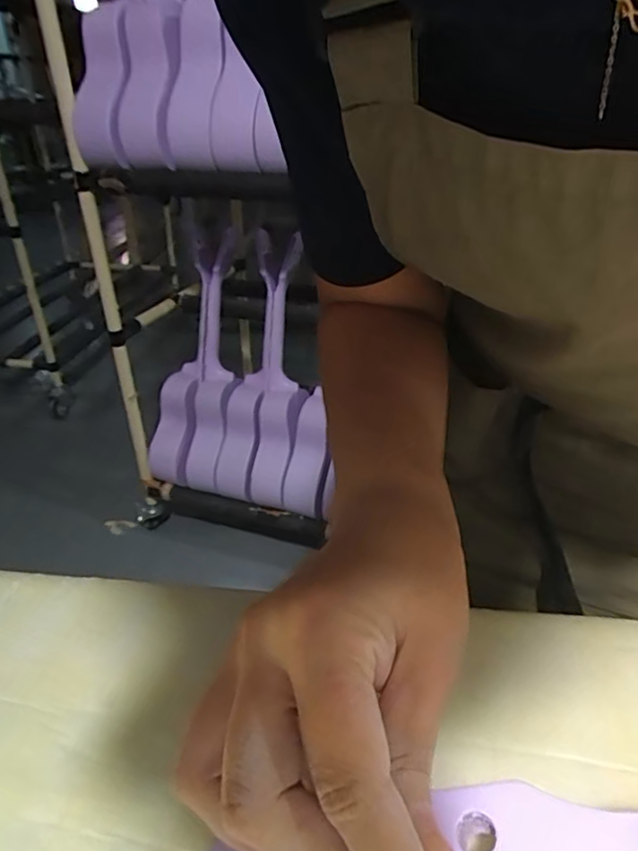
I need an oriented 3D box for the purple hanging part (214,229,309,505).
[{"bbox_3d":[-0.109,-0.110,1.166,0.160,0.544,0.060,11,8,19],"label":"purple hanging part"}]

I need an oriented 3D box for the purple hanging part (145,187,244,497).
[{"bbox_3d":[-0.258,-0.151,1.201,0.165,0.585,0.079,13,9,21],"label":"purple hanging part"}]

